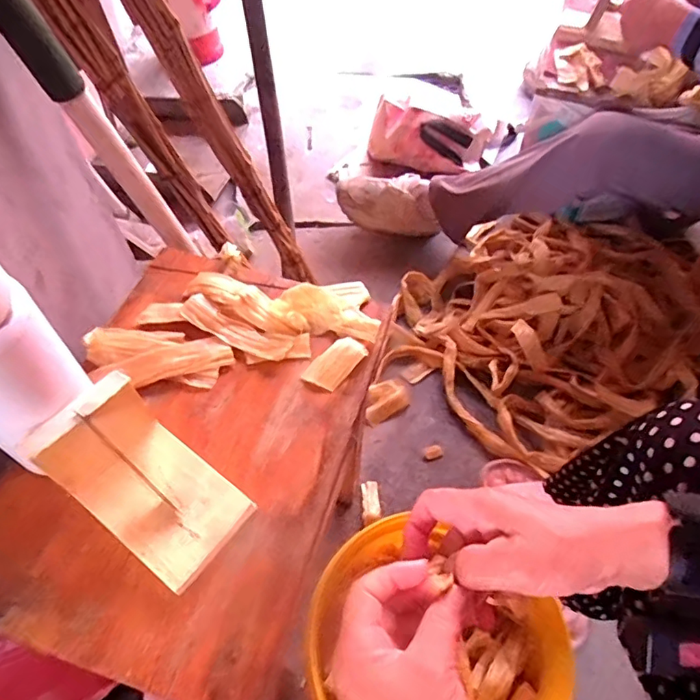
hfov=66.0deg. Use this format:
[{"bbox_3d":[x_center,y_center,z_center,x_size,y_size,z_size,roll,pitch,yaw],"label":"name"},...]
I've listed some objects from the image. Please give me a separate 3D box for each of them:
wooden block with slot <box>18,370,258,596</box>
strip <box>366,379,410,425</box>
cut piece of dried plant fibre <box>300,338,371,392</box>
[{"bbox_3d":[-0.137,0.088,0.363,0.121,0.074,0.076,34,63,19],"label":"wooden block with slot"},{"bbox_3d":[0.058,0.083,0.903,0.083,0.022,0.058,-23,61,-15],"label":"strip"},{"bbox_3d":[-0.012,0.011,0.465,0.031,0.009,0.055,35,64,20],"label":"cut piece of dried plant fibre"}]

